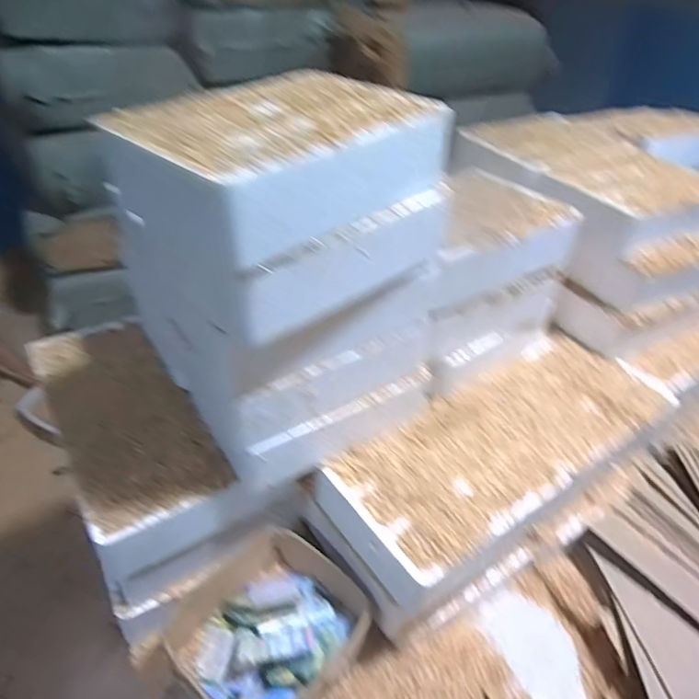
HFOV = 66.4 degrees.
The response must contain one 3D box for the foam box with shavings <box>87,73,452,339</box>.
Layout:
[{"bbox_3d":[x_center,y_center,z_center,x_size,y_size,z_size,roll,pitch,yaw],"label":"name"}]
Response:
[{"bbox_3d":[-0.049,-0.137,0.476,0.229,0.140,0.171,-29,50,-34],"label":"foam box with shavings"}]

